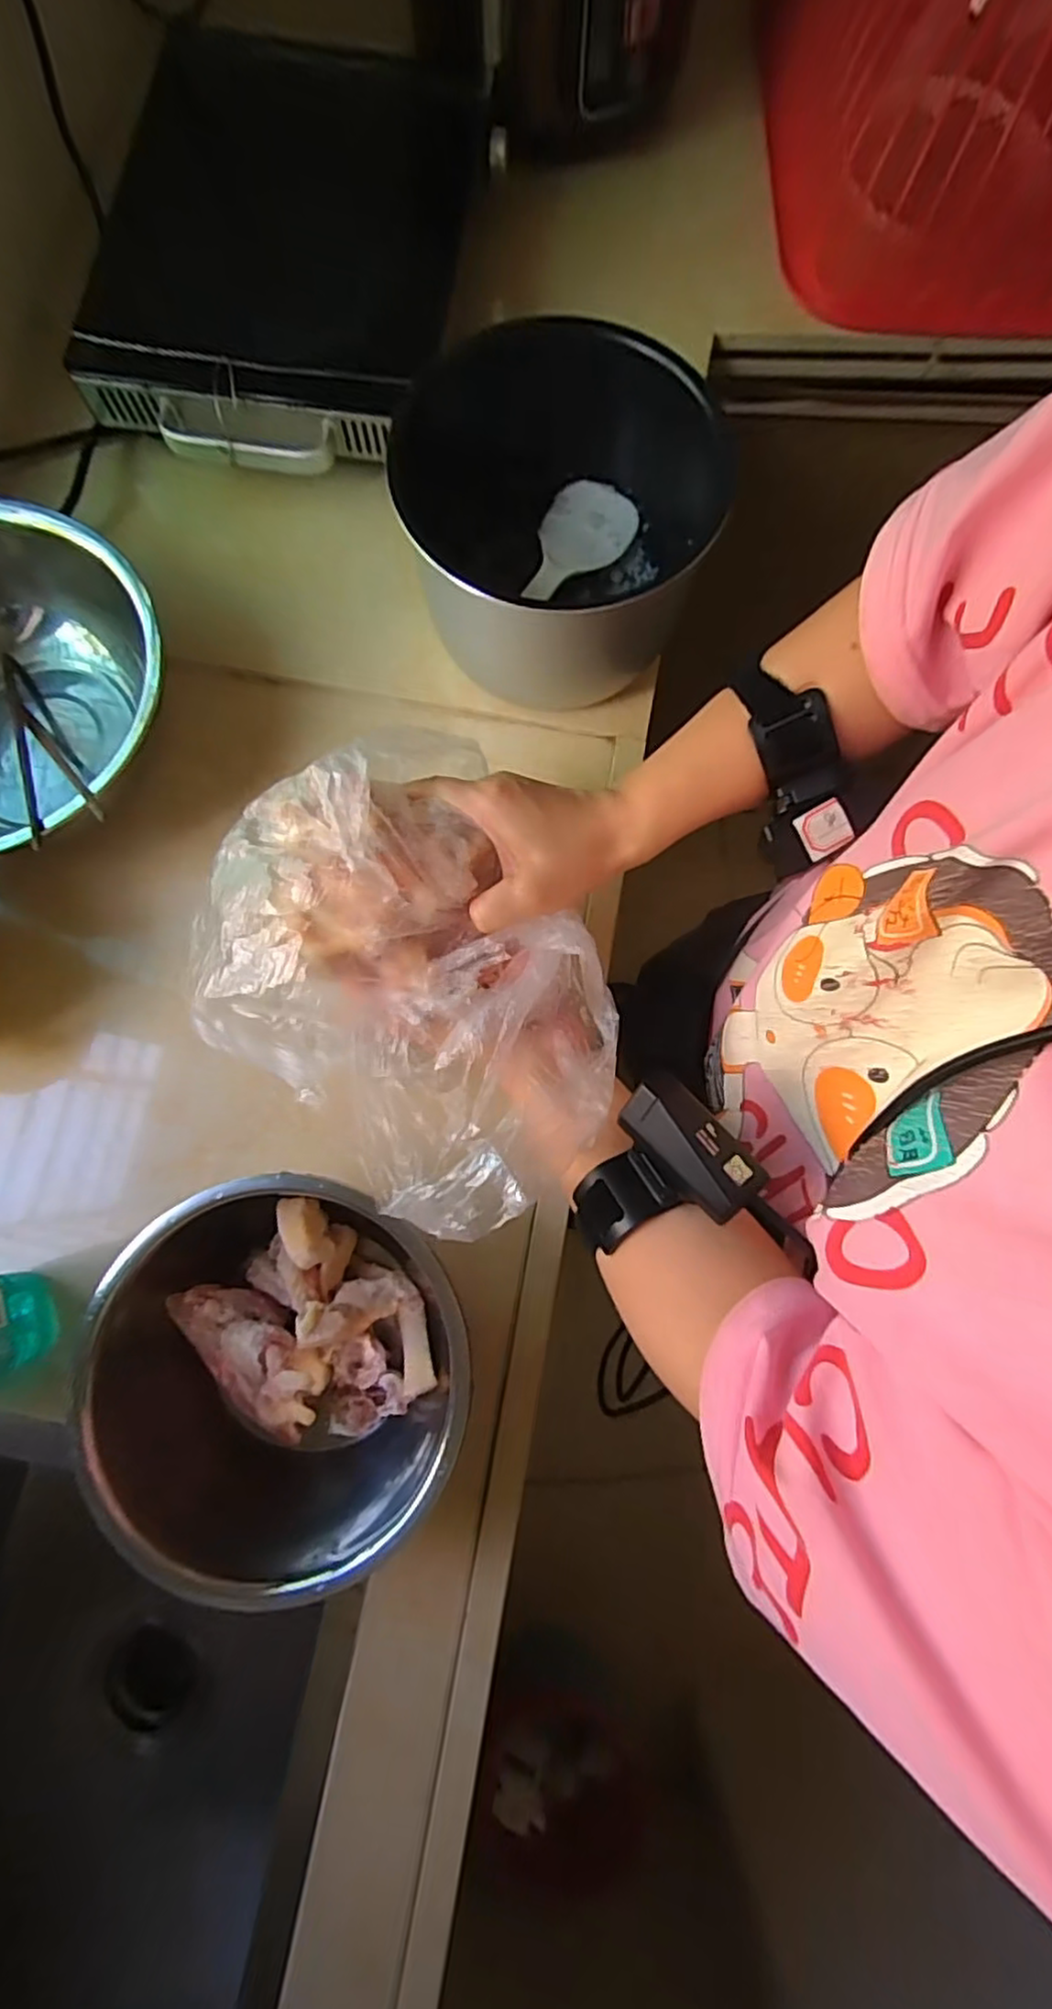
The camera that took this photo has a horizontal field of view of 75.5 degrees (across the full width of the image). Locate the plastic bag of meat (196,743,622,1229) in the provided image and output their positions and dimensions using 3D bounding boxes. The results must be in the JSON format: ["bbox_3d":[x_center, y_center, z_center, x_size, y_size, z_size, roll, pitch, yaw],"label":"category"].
[{"bbox_3d":[-0.061,-0.021,0.358,0.188,0.072,0.235,-35,82,-7],"label":"plastic bag of meat"}]

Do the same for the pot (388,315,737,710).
[{"bbox_3d":[0.035,-0.348,0.491,0.229,0.130,0.194,-14,80,-3],"label":"pot"}]

